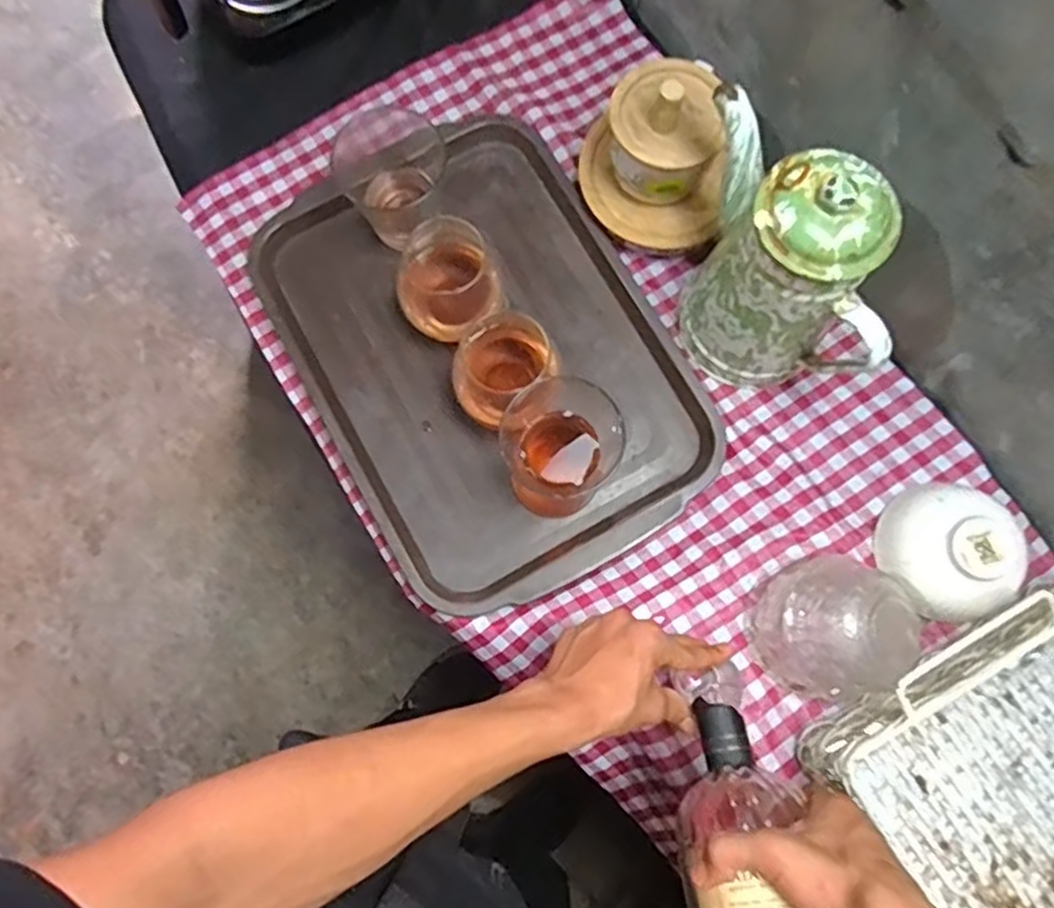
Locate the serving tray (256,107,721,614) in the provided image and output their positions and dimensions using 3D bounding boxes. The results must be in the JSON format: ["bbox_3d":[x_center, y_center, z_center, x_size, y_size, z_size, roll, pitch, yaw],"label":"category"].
[{"bbox_3d":[-0.041,-0.091,0.660,0.309,0.031,0.425,-29,80,-6],"label":"serving tray"}]

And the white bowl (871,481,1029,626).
[{"bbox_3d":[0.338,0.073,0.571,0.099,0.058,0.109,39,81,7],"label":"white bowl"}]

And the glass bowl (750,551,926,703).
[{"bbox_3d":[0.236,0.134,0.554,0.098,0.074,0.102,0,78,0],"label":"glass bowl"}]

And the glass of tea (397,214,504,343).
[{"bbox_3d":[-0.067,-0.148,0.627,0.085,0.093,0.080,0,78,0],"label":"glass of tea"}]

